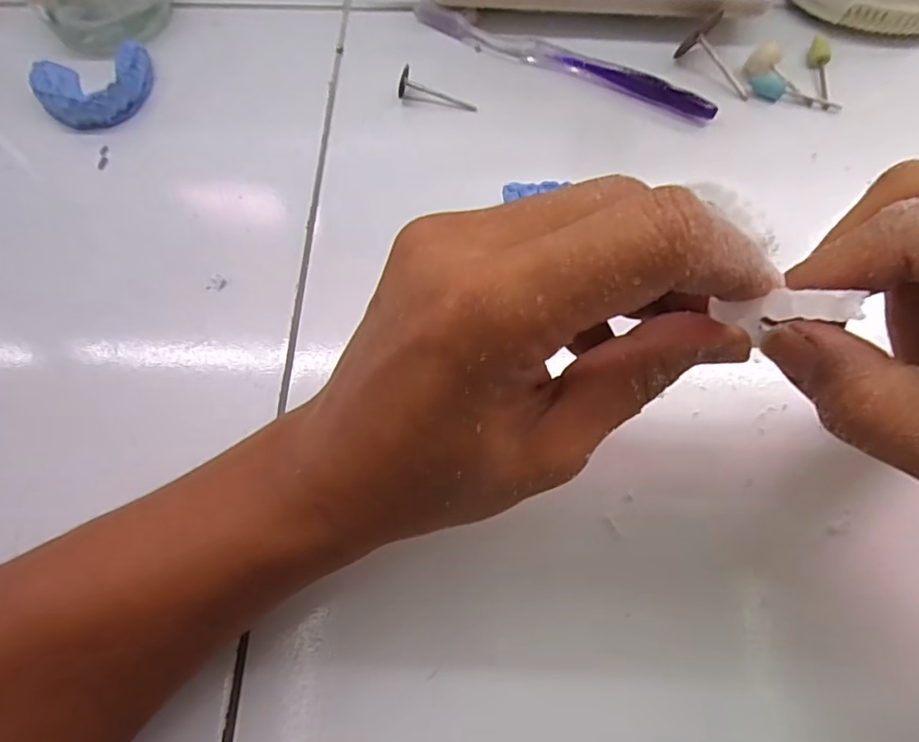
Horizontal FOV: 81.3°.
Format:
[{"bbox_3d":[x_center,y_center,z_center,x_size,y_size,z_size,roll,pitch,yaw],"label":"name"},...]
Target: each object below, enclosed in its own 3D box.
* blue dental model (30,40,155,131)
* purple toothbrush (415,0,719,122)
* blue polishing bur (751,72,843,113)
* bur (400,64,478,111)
[{"bbox_3d":[-0.209,-0.163,0.306,0.060,0.018,0.054,-14,69,-4],"label":"blue dental model"},{"bbox_3d":[0.057,-0.180,0.311,0.183,0.013,0.016,24,71,10],"label":"purple toothbrush"},{"bbox_3d":[0.187,-0.155,0.297,0.048,0.006,0.014,18,70,8],"label":"blue polishing bur"},{"bbox_3d":[-0.012,-0.158,0.305,0.045,0.014,0.016,16,69,-9],"label":"bur"}]

